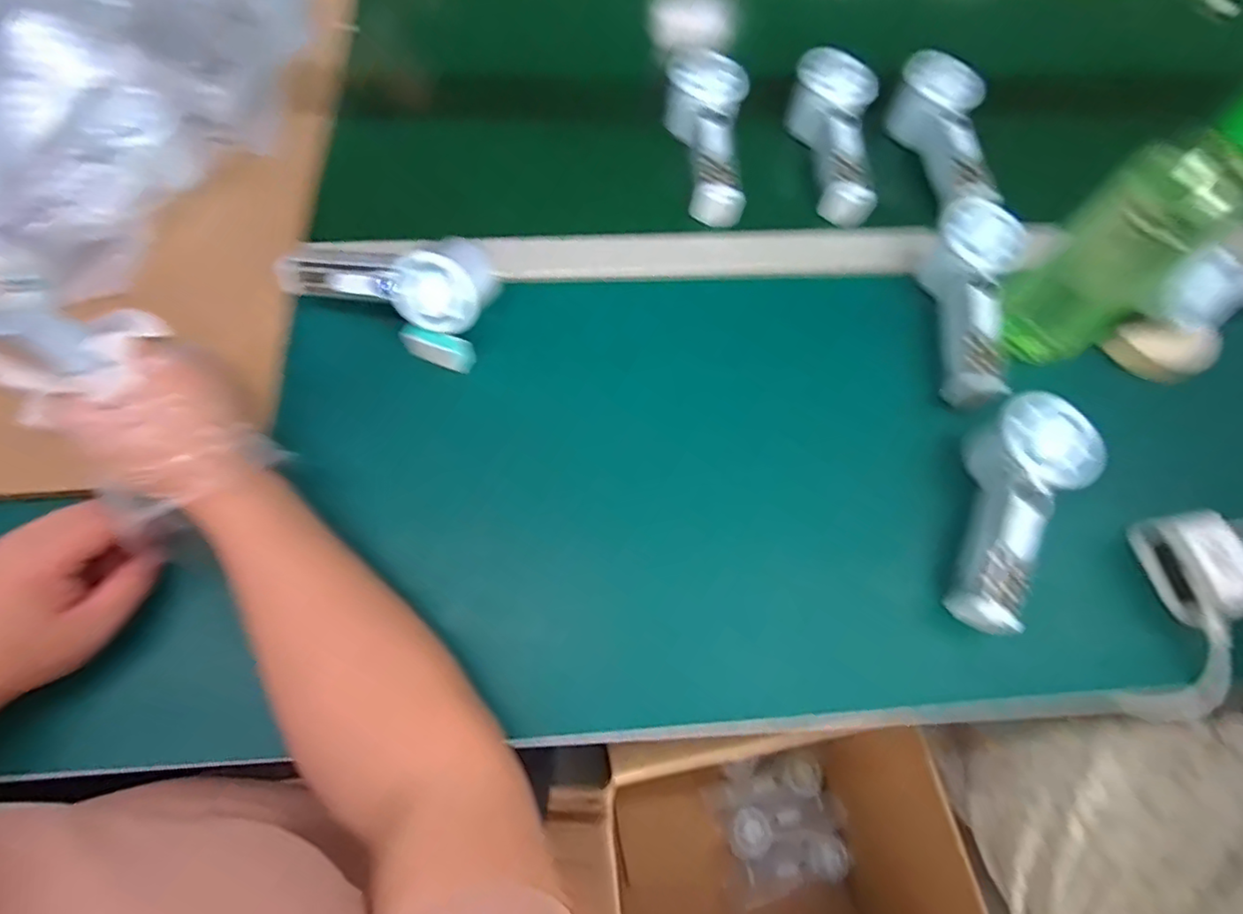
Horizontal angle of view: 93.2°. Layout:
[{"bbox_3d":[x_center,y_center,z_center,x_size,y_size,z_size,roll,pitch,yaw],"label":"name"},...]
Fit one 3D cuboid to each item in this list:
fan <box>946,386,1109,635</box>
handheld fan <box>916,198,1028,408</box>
[{"bbox_3d":[0.257,0.034,0.388,0.070,0.034,0.160,23,83,8],"label":"fan"},{"bbox_3d":[0.270,-0.116,0.461,0.054,0.063,0.157,6,82,1],"label":"handheld fan"}]

